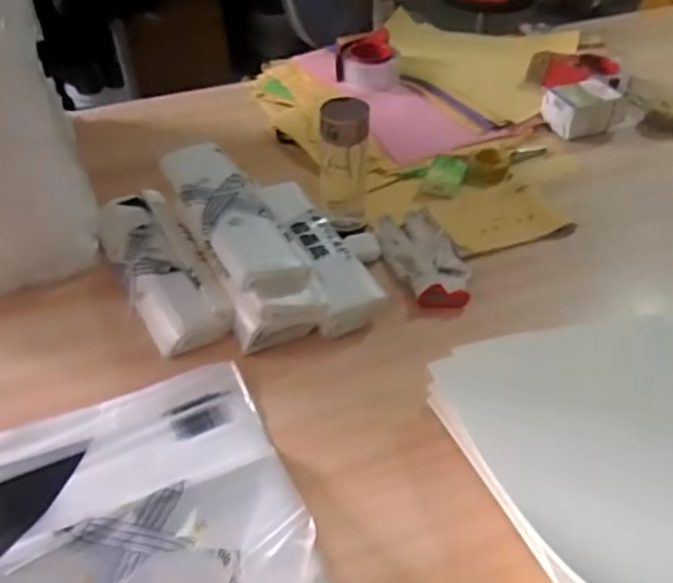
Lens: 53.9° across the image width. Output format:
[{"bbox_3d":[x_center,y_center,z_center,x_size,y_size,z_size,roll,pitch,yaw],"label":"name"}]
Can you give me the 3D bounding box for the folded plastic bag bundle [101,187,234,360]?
[{"bbox_3d":[-0.235,-0.030,0.880,0.105,0.051,0.288,-21,46,-21],"label":"folded plastic bag bundle"}]

